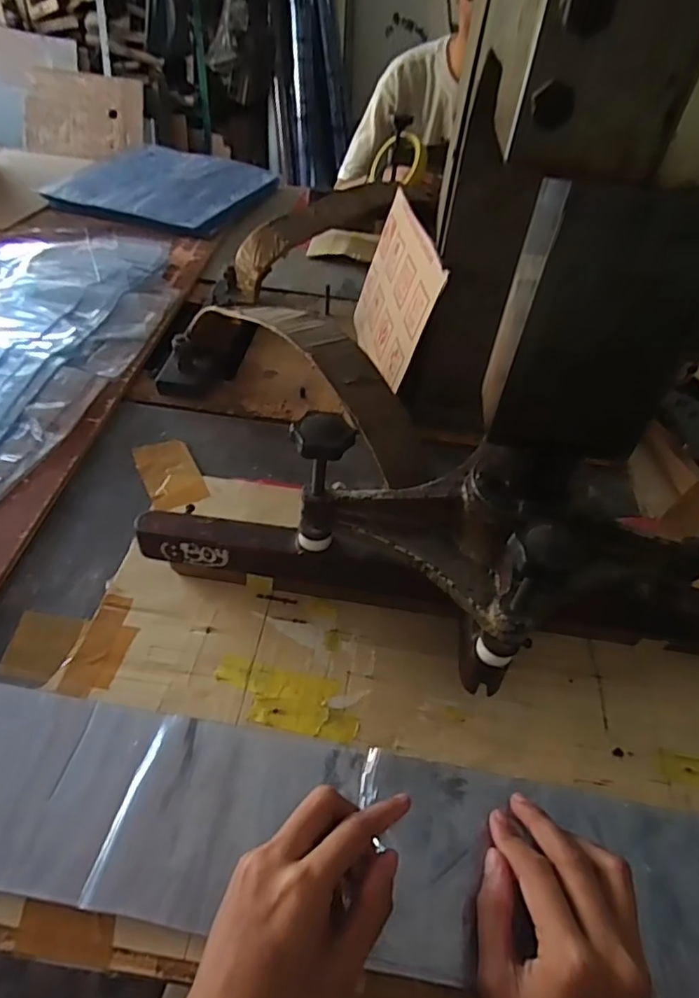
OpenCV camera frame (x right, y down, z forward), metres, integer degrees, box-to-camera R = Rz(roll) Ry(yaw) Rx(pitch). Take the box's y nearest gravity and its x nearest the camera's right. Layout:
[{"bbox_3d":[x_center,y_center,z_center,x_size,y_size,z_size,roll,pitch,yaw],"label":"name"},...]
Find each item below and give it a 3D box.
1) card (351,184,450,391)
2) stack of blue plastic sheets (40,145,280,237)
[{"bbox_3d":[0.046,-0.224,0.617,0.004,0.160,0.248,9,42,-18],"label":"card"},{"bbox_3d":[-0.316,-0.552,0.981,0.296,0.032,0.307,18,47,11],"label":"stack of blue plastic sheets"}]

